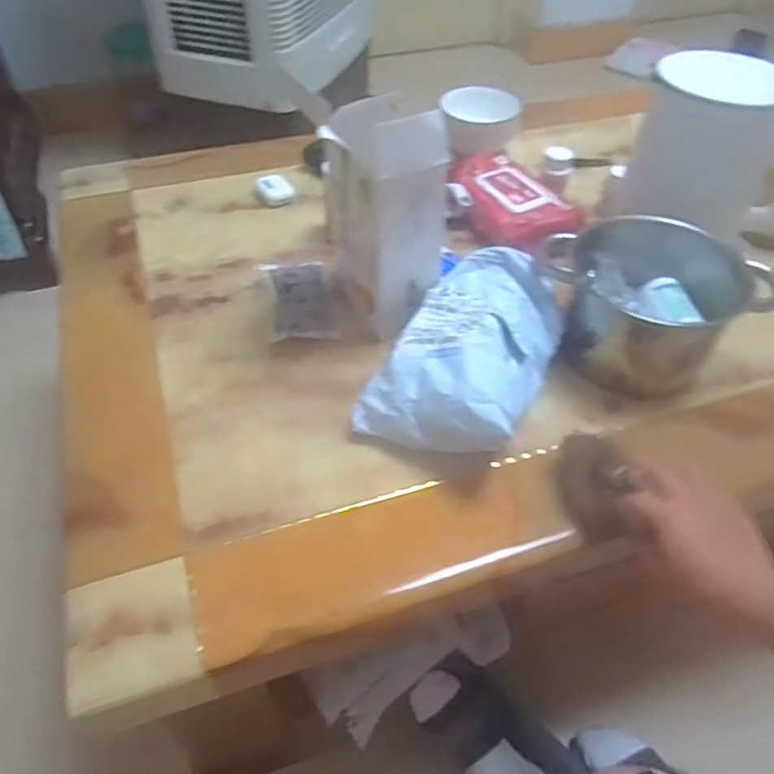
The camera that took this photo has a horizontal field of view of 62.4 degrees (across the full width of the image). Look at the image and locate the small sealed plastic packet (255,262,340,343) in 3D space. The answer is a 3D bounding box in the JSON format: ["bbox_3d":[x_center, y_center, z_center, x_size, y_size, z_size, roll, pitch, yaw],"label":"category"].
[{"bbox_3d":[-0.100,-0.105,0.729,0.071,0.033,0.121,-9,49,-9],"label":"small sealed plastic packet"}]

